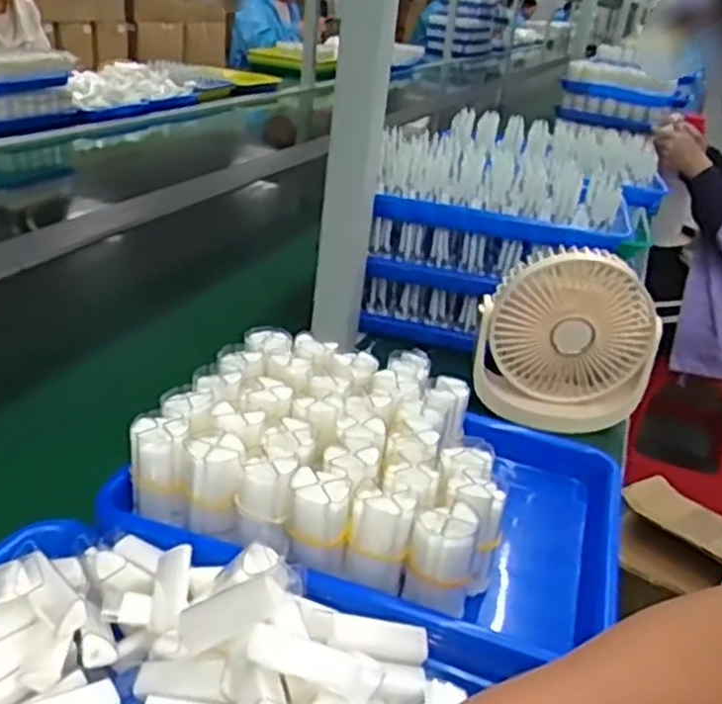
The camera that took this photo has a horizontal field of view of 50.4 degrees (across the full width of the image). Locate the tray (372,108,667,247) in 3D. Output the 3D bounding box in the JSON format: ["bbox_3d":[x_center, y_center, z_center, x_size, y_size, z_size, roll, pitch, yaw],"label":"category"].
[{"bbox_3d":[0.208,-0.210,0.929,0.267,0.071,0.403,19,28,22],"label":"tray"}]

